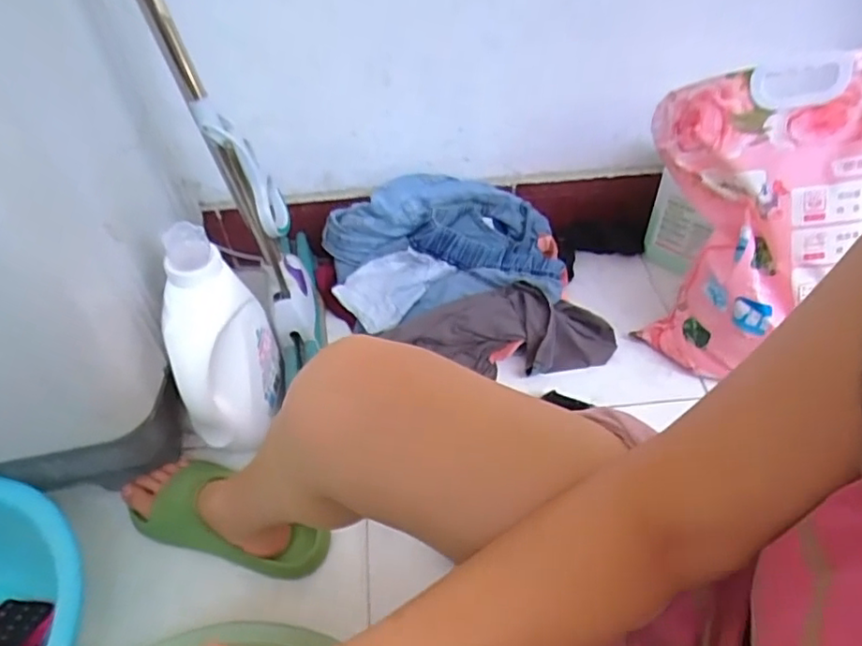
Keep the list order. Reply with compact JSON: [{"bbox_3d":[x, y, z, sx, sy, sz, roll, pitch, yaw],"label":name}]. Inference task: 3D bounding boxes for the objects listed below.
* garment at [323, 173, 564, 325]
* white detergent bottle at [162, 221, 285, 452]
[{"bbox_3d":[0.023,-0.130,0.970,0.384,0.126,0.215,-8,46,-5],"label":"garment"},{"bbox_3d":[-0.256,0.033,0.733,0.104,0.255,0.157,-9,46,-6],"label":"white detergent bottle"}]

